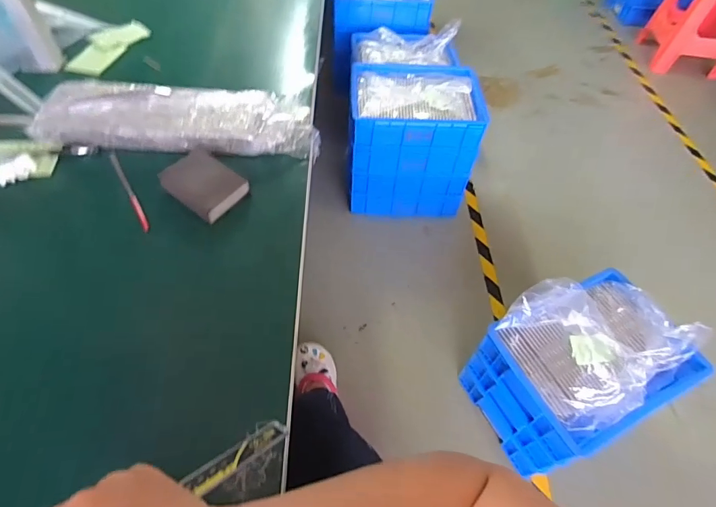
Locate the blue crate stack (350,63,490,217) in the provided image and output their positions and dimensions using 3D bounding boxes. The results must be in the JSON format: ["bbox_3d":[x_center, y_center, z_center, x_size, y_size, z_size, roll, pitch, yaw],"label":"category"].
[{"bbox_3d":[0.173,-0.389,1.483,0.399,0.425,0.335,1,54,-3],"label":"blue crate stack"}]

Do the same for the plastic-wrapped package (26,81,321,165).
[{"bbox_3d":[-0.256,-0.199,0.631,0.394,0.040,0.115,4,54,-1],"label":"plastic-wrapped package"}]

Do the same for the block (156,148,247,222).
[{"bbox_3d":[-0.206,-0.093,0.565,0.105,0.019,0.073,33,59,18],"label":"block"}]

